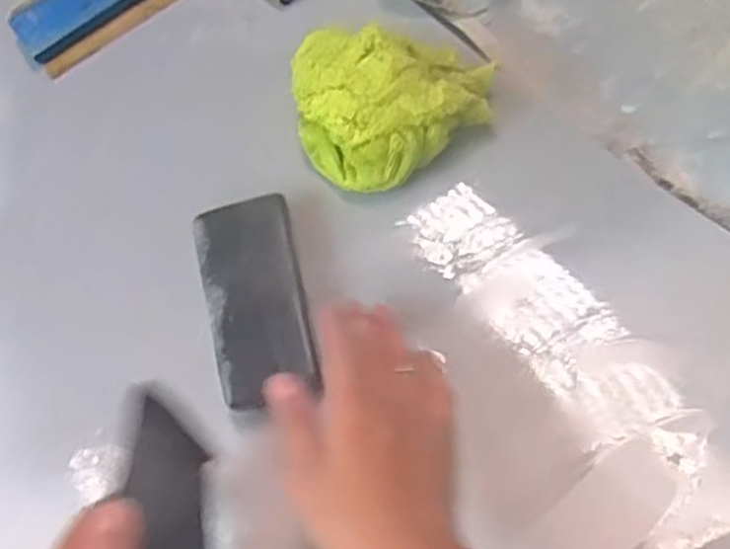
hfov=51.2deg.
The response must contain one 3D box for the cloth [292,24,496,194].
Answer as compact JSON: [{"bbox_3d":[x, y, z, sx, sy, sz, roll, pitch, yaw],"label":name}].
[{"bbox_3d":[0.016,-0.117,0.517,0.134,0.065,0.098,9,58,10],"label":"cloth"}]

